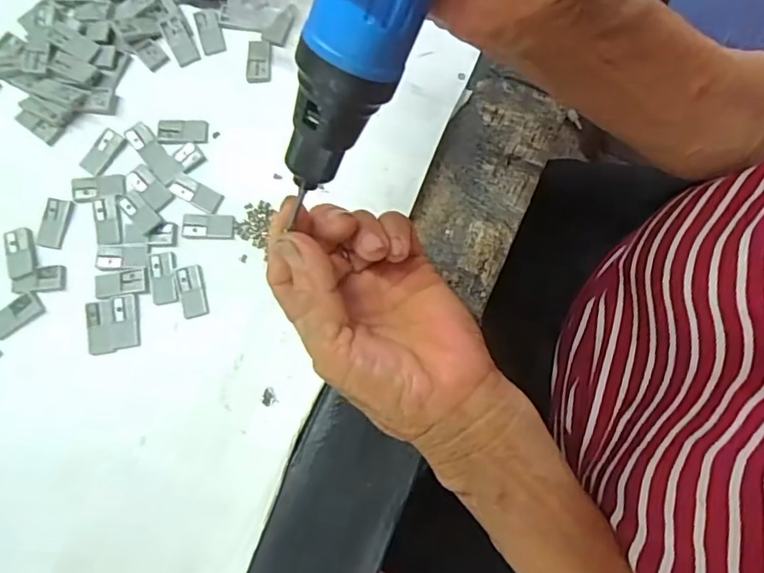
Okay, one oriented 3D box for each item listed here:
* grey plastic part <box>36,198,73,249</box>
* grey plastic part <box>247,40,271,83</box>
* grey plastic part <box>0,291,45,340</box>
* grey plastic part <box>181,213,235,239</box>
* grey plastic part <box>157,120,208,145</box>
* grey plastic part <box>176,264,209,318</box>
[{"bbox_3d":[-0.183,-0.036,0.303,0.013,0.004,0.028,8,77,3],"label":"grey plastic part"},{"bbox_3d":[-0.073,-0.134,0.321,0.013,0.004,0.028,-2,77,1],"label":"grey plastic part"},{"bbox_3d":[-0.198,0.015,0.291,0.028,0.004,0.017,-41,79,-8],"label":"grey plastic part"},{"bbox_3d":[-0.096,-0.033,0.299,0.029,0.004,0.014,2,77,2],"label":"grey plastic part"},{"bbox_3d":[-0.116,-0.090,0.313,0.029,0.004,0.014,2,77,2],"label":"grey plastic part"},{"bbox_3d":[-0.103,0.002,0.292,0.014,0.004,0.028,-13,77,-2],"label":"grey plastic part"}]

